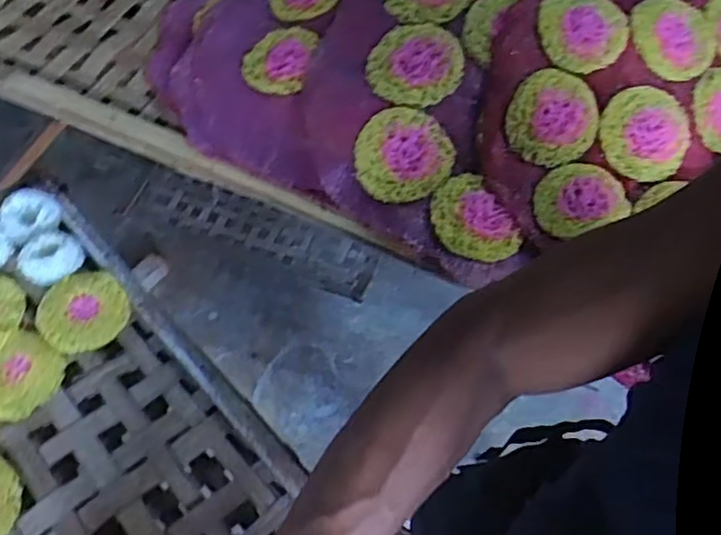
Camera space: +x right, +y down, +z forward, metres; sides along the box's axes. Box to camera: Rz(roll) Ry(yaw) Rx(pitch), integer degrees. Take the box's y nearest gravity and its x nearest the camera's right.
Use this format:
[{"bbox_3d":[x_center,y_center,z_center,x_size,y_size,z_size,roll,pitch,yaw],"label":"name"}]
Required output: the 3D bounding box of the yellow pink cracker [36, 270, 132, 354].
[{"bbox_3d":[-0.242,0.035,0.620,0.076,0.006,0.076,0,57,-1],"label":"yellow pink cracker"}]

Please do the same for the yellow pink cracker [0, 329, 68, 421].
[{"bbox_3d":[-0.287,0.086,0.579,0.077,0.007,0.070,0,57,-1],"label":"yellow pink cracker"}]

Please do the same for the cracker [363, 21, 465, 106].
[{"bbox_3d":[0.045,-0.172,0.604,0.079,0.009,0.073,-1,82,8],"label":"cracker"}]

